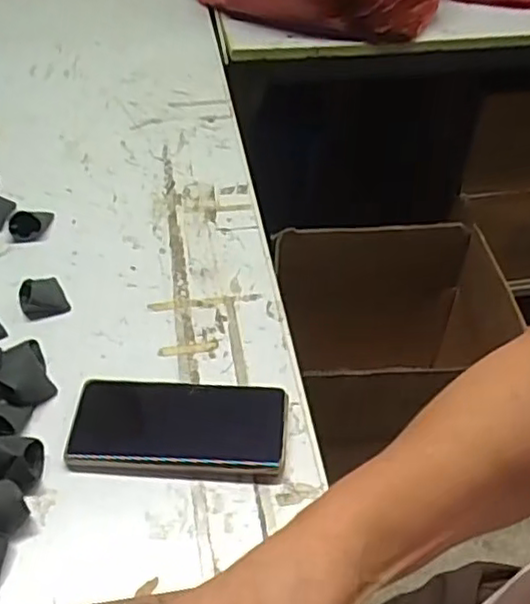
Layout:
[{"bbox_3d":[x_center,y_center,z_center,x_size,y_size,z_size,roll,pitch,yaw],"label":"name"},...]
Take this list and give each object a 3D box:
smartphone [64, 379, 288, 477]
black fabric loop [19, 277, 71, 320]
[{"bbox_3d":[-0.066,0.096,0.515,0.161,0.011,0.079,2,45,1],"label":"smartphone"},{"bbox_3d":[-0.201,-0.006,0.603,0.038,0.017,0.042,-24,51,-23],"label":"black fabric loop"}]

